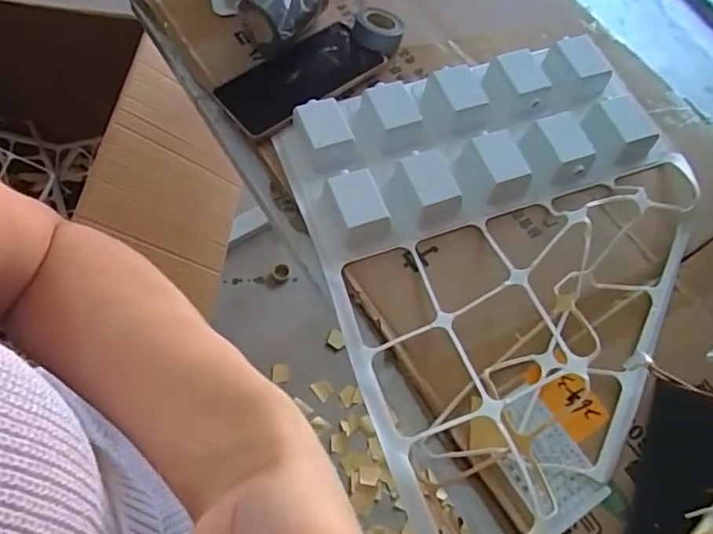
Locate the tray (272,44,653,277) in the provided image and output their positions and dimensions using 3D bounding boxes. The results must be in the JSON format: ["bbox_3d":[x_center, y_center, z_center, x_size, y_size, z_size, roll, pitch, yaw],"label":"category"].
[{"bbox_3d":[0.101,-0.120,0.511,0.322,0.037,0.162,-18,67,-12],"label":"tray"}]

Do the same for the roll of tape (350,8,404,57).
[{"bbox_3d":[0.023,-0.242,0.568,0.050,0.029,0.043,14,64,3],"label":"roll of tape"}]

